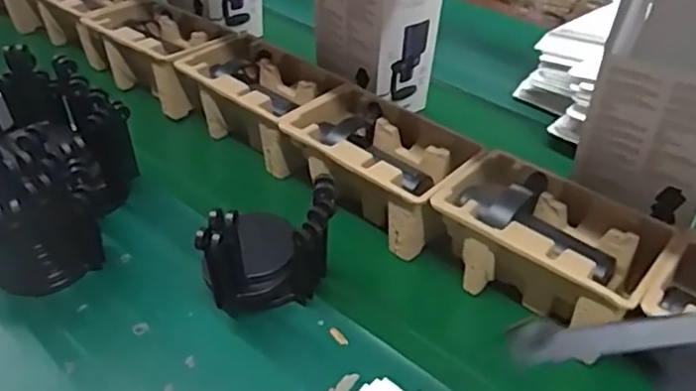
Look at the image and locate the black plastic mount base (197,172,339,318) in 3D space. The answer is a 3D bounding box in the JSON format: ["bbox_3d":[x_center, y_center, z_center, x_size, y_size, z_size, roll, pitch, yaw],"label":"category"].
[{"bbox_3d":[-0.089,0.040,0.651,0.136,0.145,0.101,-13,44,-19],"label":"black plastic mount base"}]

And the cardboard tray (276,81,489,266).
[{"bbox_3d":[0.037,-0.039,0.787,0.231,0.100,0.138,33,48,29],"label":"cardboard tray"}]

